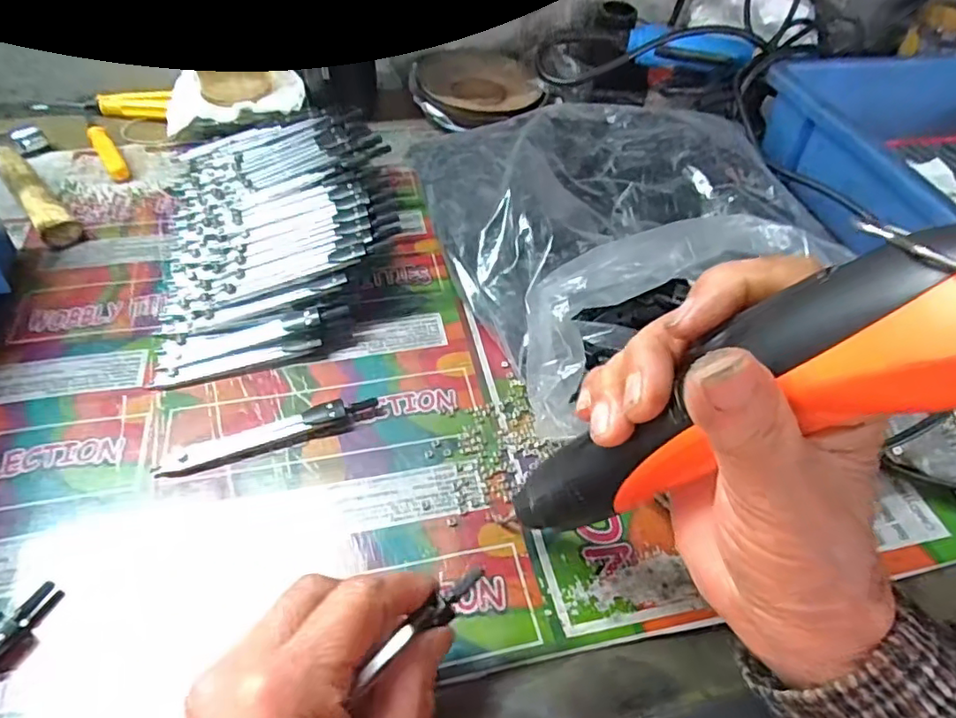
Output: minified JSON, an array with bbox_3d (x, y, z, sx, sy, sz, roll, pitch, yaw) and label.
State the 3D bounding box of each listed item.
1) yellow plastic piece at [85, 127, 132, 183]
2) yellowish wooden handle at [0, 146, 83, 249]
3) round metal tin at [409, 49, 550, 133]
[{"bbox_3d":[-0.305,-0.170,0.487,0.017,0.013,0.078,-26,56,-24],"label":"yellow plastic piece"},{"bbox_3d":[-0.326,-0.121,0.437,0.024,0.021,0.114,-32,58,-27],"label":"yellowish wooden handle"},{"bbox_3d":[-0.007,-0.264,0.571,0.116,0.022,0.125,2,49,-2],"label":"round metal tin"}]

